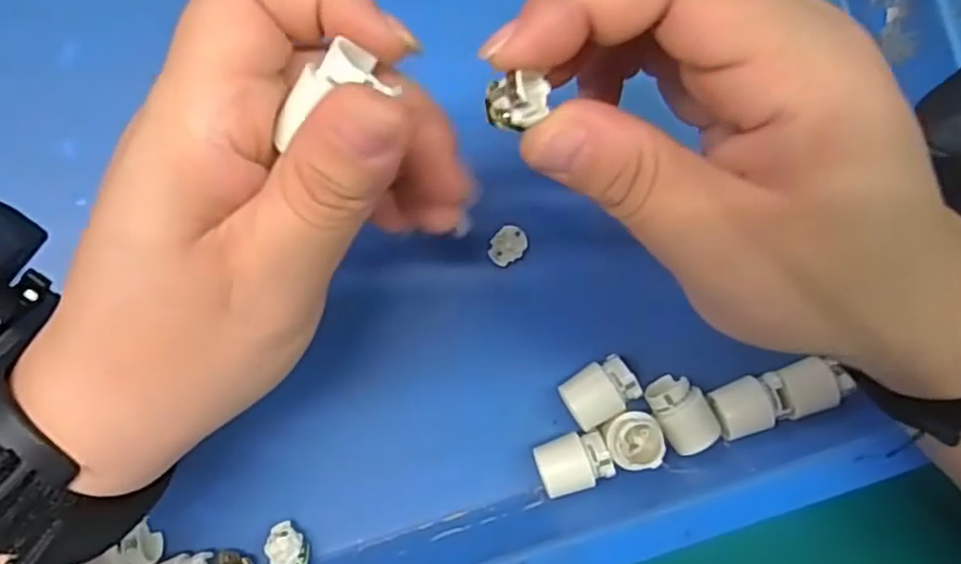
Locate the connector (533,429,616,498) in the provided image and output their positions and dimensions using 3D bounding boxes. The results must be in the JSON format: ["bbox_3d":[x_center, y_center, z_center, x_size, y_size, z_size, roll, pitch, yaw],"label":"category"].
[{"bbox_3d":[0.035,0.069,0.280,0.027,0.020,0.020,-17,86,-7],"label":"connector"}]

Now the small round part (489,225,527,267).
[{"bbox_3d":[0.010,-0.014,0.282,0.012,0.005,0.016,42,82,0],"label":"small round part"}]

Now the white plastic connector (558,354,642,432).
[{"bbox_3d":[0.045,0.042,0.279,0.026,0.018,0.020,-33,88,-8],"label":"white plastic connector"}]

